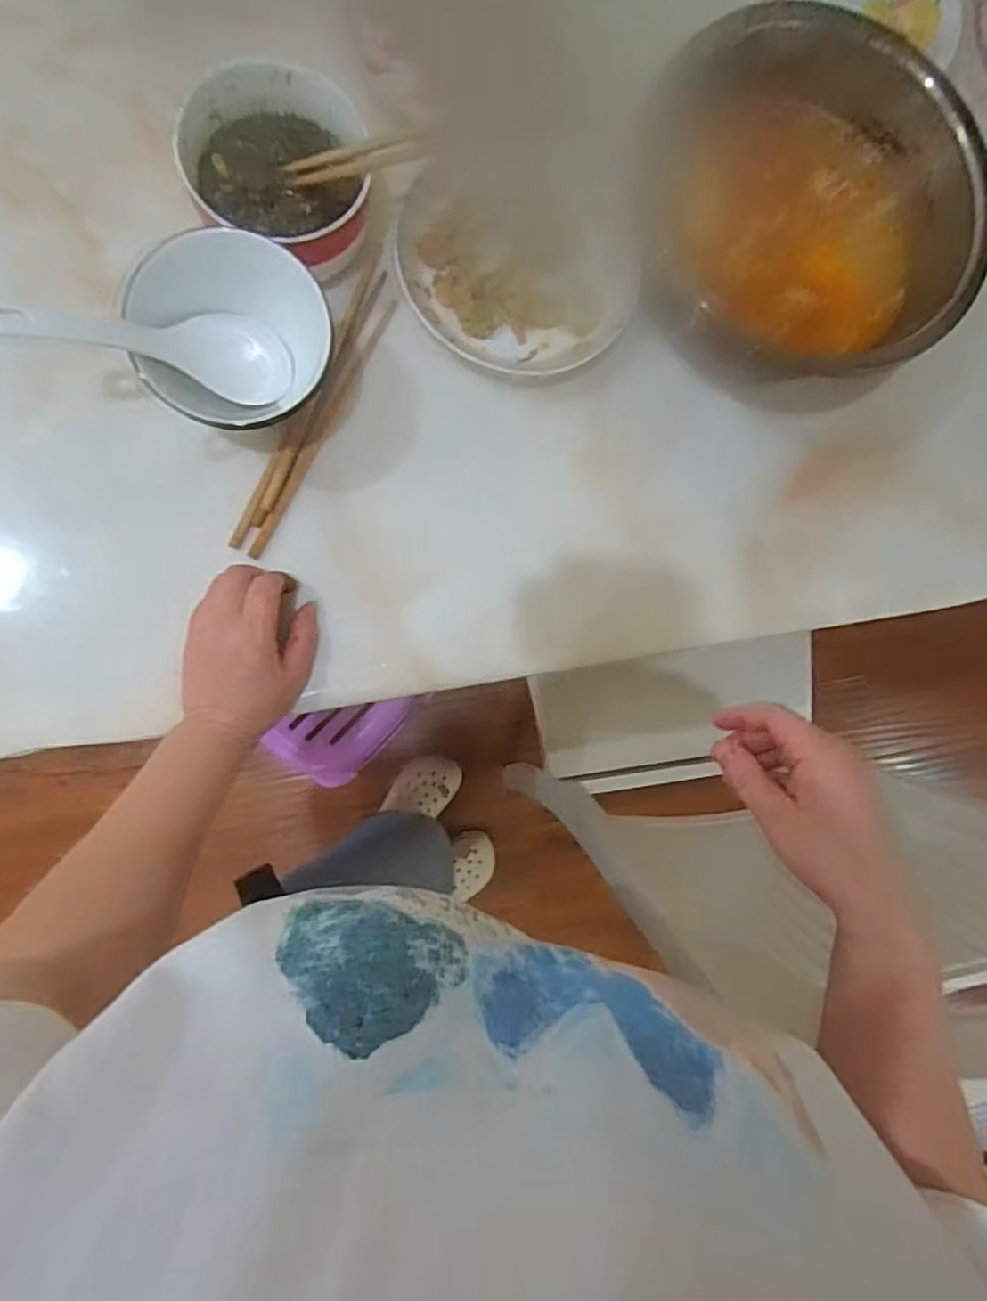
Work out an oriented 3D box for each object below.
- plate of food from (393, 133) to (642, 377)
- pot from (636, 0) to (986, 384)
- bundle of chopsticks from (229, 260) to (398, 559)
[{"bbox_3d":[0.022,-0.322,0.552,0.198,0.024,0.181,1,85,-8],"label":"plate of food"},{"bbox_3d":[0.251,-0.344,0.541,0.248,0.109,0.257,1,85,-8],"label":"pot"},{"bbox_3d":[-0.137,-0.191,0.523,0.029,0.014,0.250,24,82,-6],"label":"bundle of chopsticks"}]

